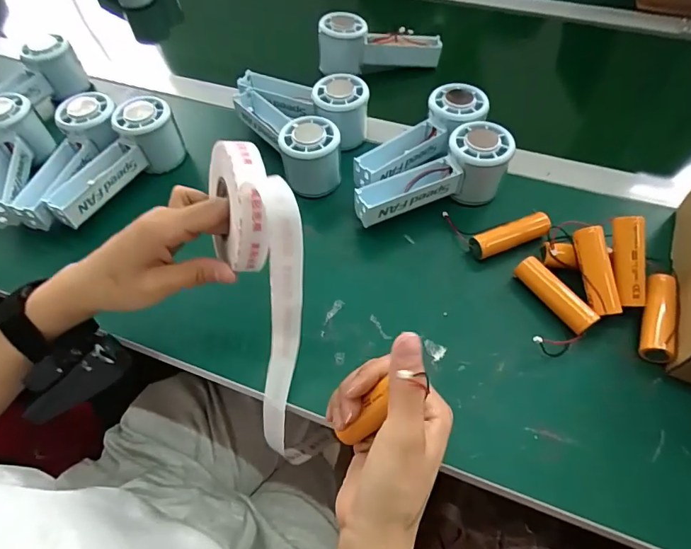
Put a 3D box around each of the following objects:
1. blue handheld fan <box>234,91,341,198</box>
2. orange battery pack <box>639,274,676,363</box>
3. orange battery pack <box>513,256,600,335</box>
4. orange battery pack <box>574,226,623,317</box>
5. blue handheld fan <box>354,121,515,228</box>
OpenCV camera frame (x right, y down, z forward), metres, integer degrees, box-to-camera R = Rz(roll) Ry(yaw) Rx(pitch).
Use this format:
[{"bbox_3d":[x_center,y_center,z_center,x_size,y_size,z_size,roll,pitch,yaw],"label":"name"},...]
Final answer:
[{"bbox_3d":[-0.063,-0.148,0.453,0.065,0.064,0.165,-28,60,-15],"label":"blue handheld fan"},{"bbox_3d":[0.243,0.034,0.340,0.021,0.024,0.071,18,59,13],"label":"orange battery pack"},{"bbox_3d":[0.170,0.018,0.355,0.020,0.022,0.071,-29,60,-16],"label":"orange battery pack"},{"bbox_3d":[0.200,-0.003,0.346,0.020,0.016,0.069,-12,86,-6],"label":"orange battery pack"},{"bbox_3d":[0.079,-0.090,0.408,0.145,0.065,0.058,-11,57,-5],"label":"blue handheld fan"}]

